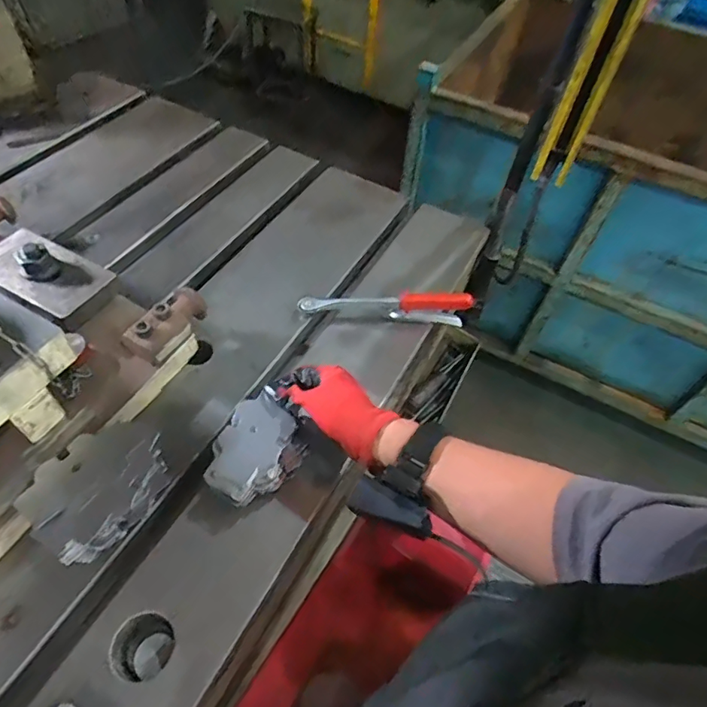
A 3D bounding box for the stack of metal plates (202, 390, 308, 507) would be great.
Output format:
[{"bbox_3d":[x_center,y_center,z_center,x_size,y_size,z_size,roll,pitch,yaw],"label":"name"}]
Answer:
[{"bbox_3d":[-0.101,0.101,0.510,0.075,0.046,0.101,28,56,15],"label":"stack of metal plates"}]

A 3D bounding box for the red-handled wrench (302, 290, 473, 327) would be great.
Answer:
[{"bbox_3d":[0.040,-0.064,0.644,0.214,0.054,0.020,4,53,-1],"label":"red-handled wrench"}]

